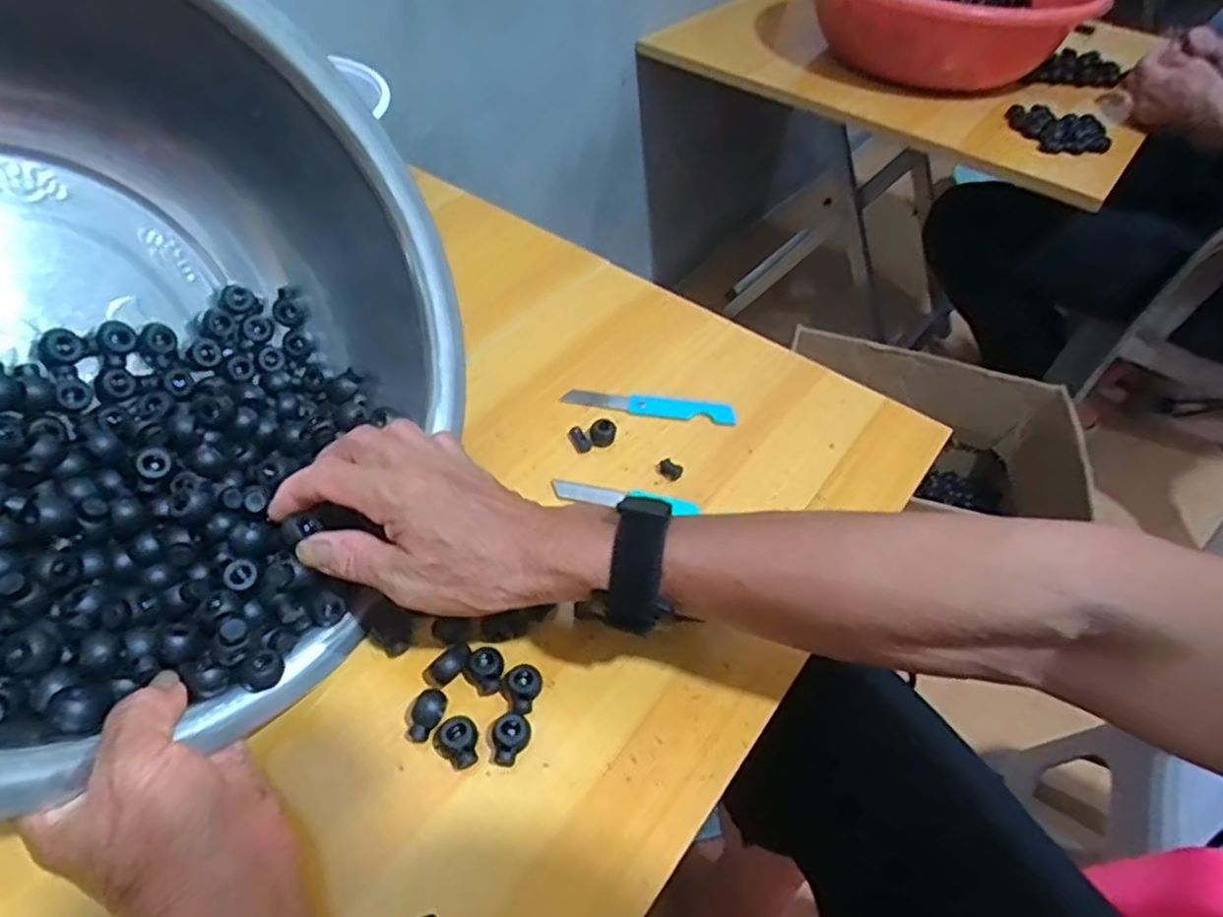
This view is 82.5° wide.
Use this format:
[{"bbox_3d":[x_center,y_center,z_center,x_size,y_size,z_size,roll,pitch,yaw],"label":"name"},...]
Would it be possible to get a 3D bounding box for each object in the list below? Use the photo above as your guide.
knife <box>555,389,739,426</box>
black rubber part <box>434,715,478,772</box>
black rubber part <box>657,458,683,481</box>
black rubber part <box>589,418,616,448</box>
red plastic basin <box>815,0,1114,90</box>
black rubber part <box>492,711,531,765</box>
[{"bbox_3d":[0.026,-0.038,0.481,0.117,0.005,0.017,8,49,5],"label":"knife"},{"bbox_3d":[-0.070,0.130,0.321,0.019,0.008,0.023,-31,56,-26],"label":"black rubber part"},{"bbox_3d":[0.037,0.007,0.440,0.016,0.007,0.009,29,53,22],"label":"black rubber part"},{"bbox_3d":[-0.006,-0.017,0.456,0.017,0.012,0.014,1,48,-1],"label":"black rubber part"},{"bbox_3d":[0.436,-0.590,0.920,0.334,0.134,0.363,3,50,-3],"label":"red plastic basin"},{"bbox_3d":[-0.046,0.130,0.323,0.016,0.011,0.021,0,48,-2],"label":"black rubber part"}]

